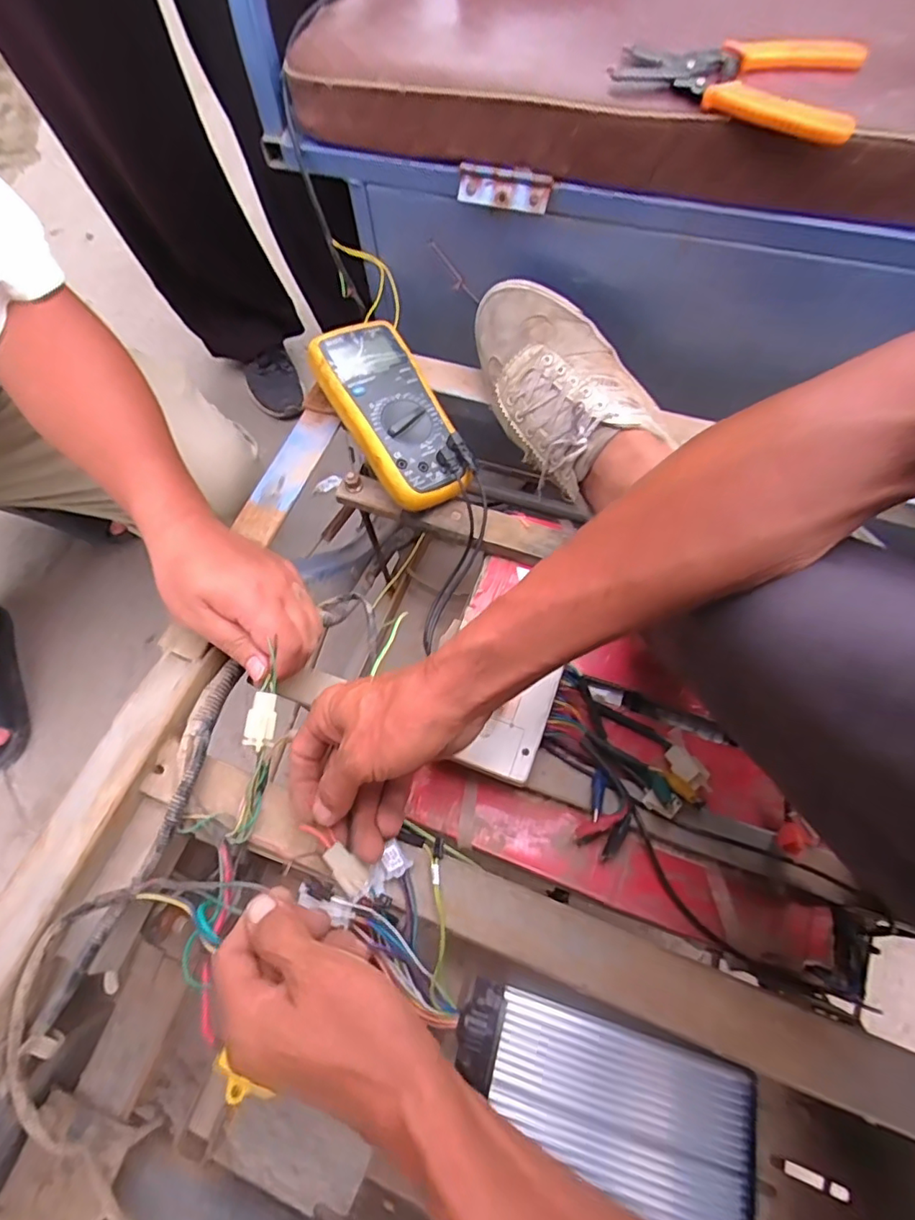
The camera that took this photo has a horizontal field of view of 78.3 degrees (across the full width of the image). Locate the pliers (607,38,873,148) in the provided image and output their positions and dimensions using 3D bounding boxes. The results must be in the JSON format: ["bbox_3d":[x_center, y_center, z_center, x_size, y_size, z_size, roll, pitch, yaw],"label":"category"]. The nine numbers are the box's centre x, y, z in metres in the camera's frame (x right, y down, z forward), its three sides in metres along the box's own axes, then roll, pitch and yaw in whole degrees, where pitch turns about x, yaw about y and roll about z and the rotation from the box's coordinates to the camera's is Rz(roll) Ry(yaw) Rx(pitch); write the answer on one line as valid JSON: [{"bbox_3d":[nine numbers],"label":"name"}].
[{"bbox_3d":[0.178,-0.344,0.360,0.150,0.020,0.086,19,69,6],"label":"pliers"}]

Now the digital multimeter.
[{"bbox_3d":[-0.056,-0.171,0.499,0.083,0.039,0.172,-29,85,-21],"label":"digital multimeter"}]

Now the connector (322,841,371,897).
[{"bbox_3d":[-0.069,0.163,0.353,0.014,0.004,0.034,-41,80,-15],"label":"connector"}]

